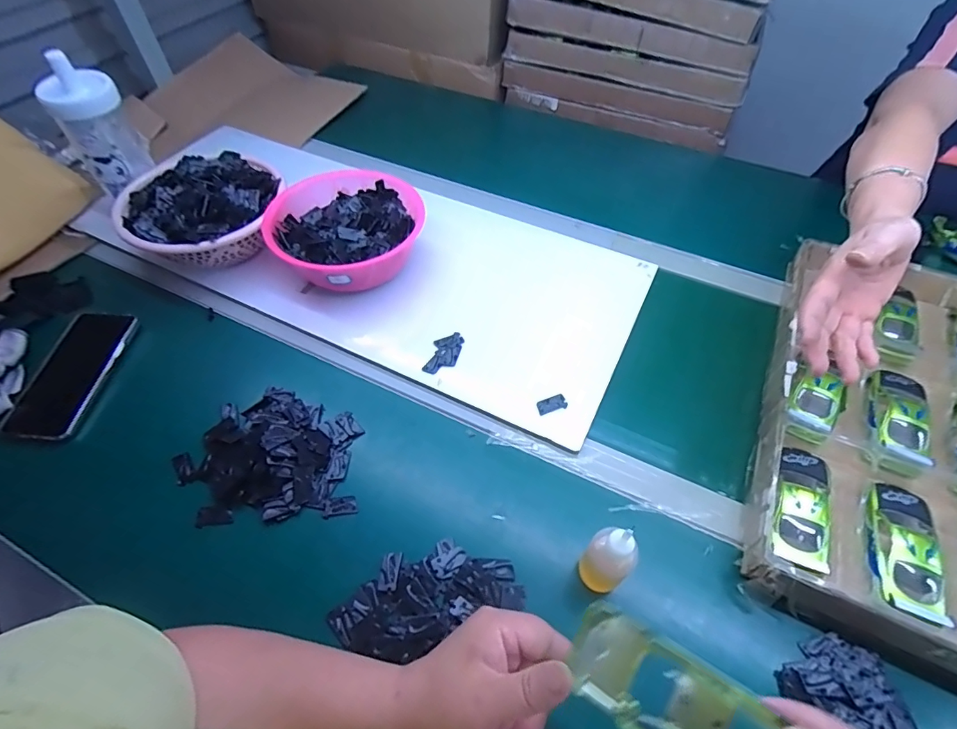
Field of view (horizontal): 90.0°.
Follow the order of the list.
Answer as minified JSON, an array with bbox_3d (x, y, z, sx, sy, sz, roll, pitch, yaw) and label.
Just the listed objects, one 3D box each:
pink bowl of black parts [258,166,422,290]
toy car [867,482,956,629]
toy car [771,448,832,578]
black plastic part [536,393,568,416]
[{"bbox_3d":[-0.174,-0.173,0.638,0.192,0.076,0.194,-25,58,-18],"label":"pink bowl of black parts"},{"bbox_3d":[0.375,0.161,0.421,0.055,0.024,0.118,23,58,15],"label":"toy car"},{"bbox_3d":[0.297,0.134,0.442,0.053,0.033,0.129,24,58,16],"label":"toy car"},{"bbox_3d":[0.081,0.044,0.531,0.033,0.004,0.018,-15,56,-11],"label":"black plastic part"}]

